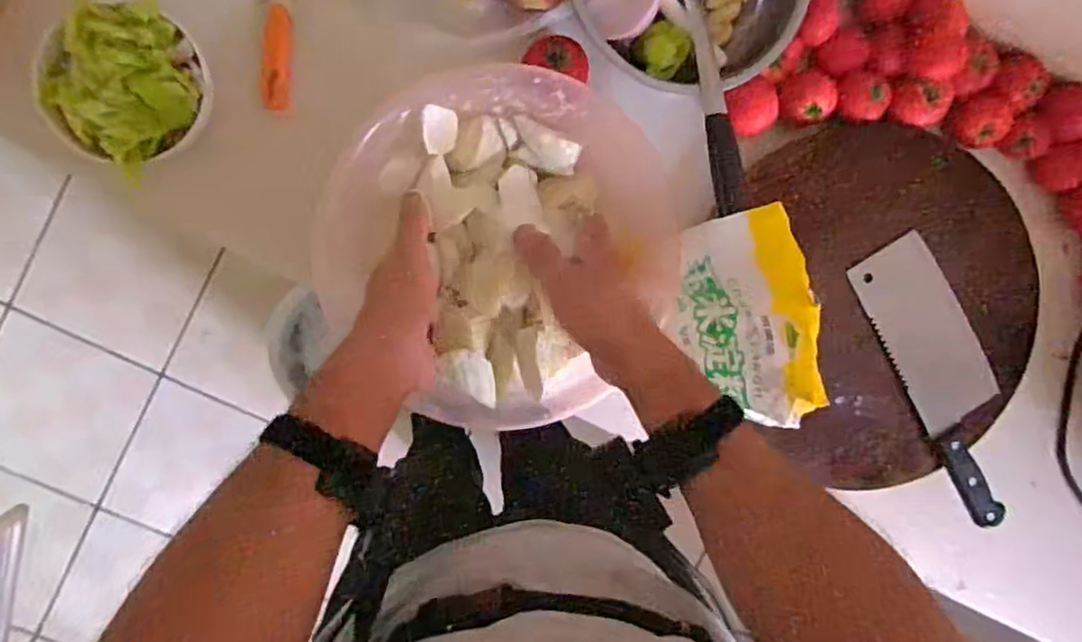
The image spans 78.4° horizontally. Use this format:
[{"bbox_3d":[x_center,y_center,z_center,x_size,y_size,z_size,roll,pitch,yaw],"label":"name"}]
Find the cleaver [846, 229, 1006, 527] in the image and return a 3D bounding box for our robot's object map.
[{"bbox_3d":[0.394,0.059,0.633,0.083,0.014,0.290,-32,99,-3],"label":"cleaver"}]

